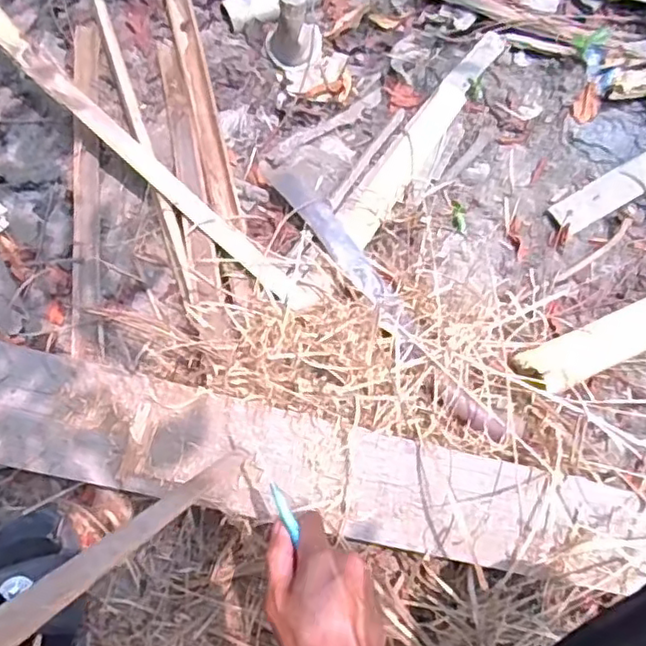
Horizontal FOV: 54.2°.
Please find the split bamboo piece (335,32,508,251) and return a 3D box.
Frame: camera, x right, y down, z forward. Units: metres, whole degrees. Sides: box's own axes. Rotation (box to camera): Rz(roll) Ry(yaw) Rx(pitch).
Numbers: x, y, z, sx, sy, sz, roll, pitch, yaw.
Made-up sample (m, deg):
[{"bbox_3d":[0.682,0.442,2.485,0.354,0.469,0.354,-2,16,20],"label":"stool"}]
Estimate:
[{"bbox_3d":[0.129,-0.245,0.793,0.049,0.018,0.345,33,71,9],"label":"split bamboo piece"}]

